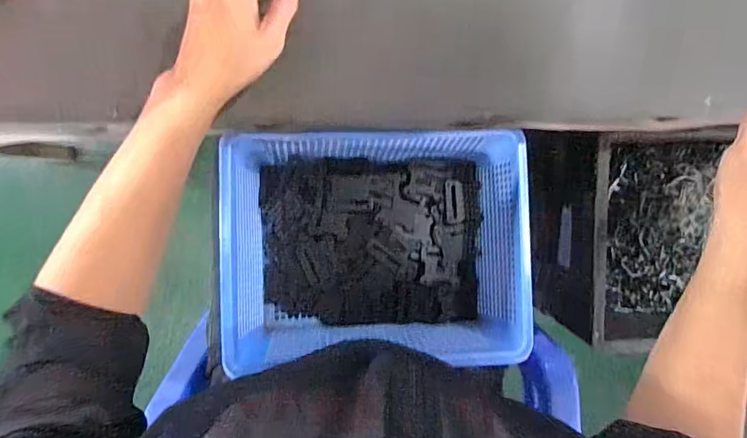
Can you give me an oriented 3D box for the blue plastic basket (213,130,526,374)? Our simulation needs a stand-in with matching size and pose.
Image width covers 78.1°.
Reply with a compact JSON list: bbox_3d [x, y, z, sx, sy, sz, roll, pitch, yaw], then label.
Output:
[{"bbox_3d":[0.006,0.025,0.482,0.299,0.099,0.215,-1,95,-6],"label":"blue plastic basket"}]

